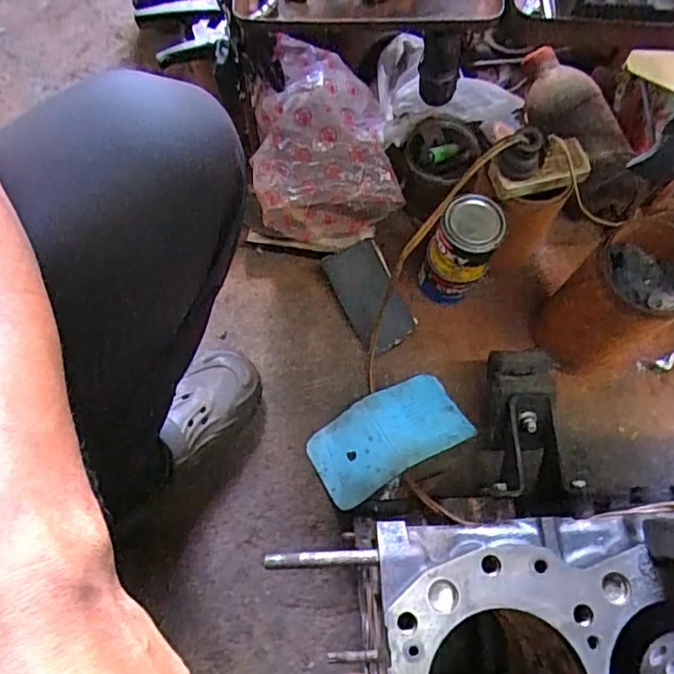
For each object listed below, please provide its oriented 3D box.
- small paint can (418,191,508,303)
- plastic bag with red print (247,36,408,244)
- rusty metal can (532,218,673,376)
[{"bbox_3d":[0.144,-0.099,0.681,0.069,0.152,0.074,0,69,0],"label":"small paint can"},{"bbox_3d":[-0.021,-0.227,0.731,0.160,0.166,0.199,-8,69,-4],"label":"plastic bag with red print"},{"bbox_3d":[0.299,-0.034,0.634,0.098,0.175,0.099,0,70,-1],"label":"rusty metal can"}]

